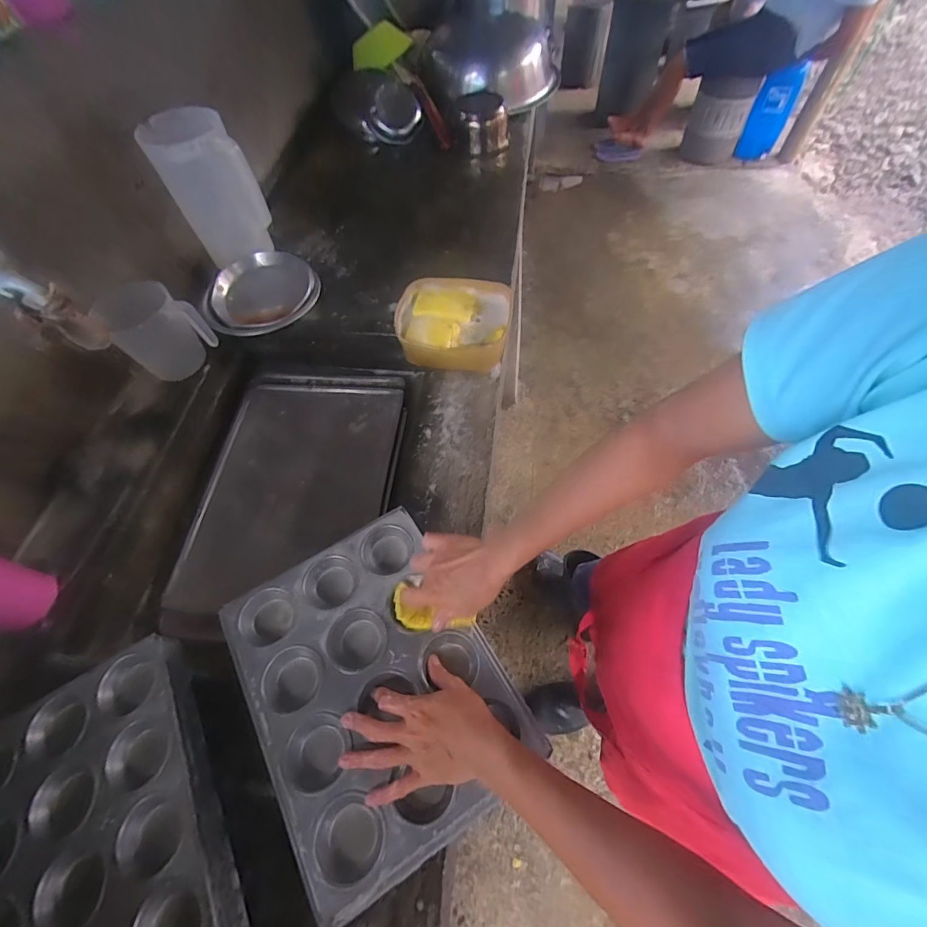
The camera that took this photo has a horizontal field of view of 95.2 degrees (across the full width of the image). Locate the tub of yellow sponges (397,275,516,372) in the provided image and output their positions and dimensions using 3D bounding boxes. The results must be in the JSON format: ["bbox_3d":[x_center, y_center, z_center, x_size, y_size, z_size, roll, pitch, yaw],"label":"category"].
[{"bbox_3d":[-0.020,-0.256,0.780,0.201,0.073,0.167,7,61,7],"label":"tub of yellow sponges"}]

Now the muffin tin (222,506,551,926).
[{"bbox_3d":[-0.100,0.238,0.474,0.245,0.032,0.317,-30,63,-13],"label":"muffin tin"}]

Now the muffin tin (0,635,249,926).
[{"bbox_3d":[-0.387,0.382,0.434,0.240,0.051,0.316,-27,62,-12],"label":"muffin tin"}]

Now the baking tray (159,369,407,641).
[{"bbox_3d":[-0.307,0.028,0.771,0.357,0.039,0.546,5,61,6],"label":"baking tray"}]

